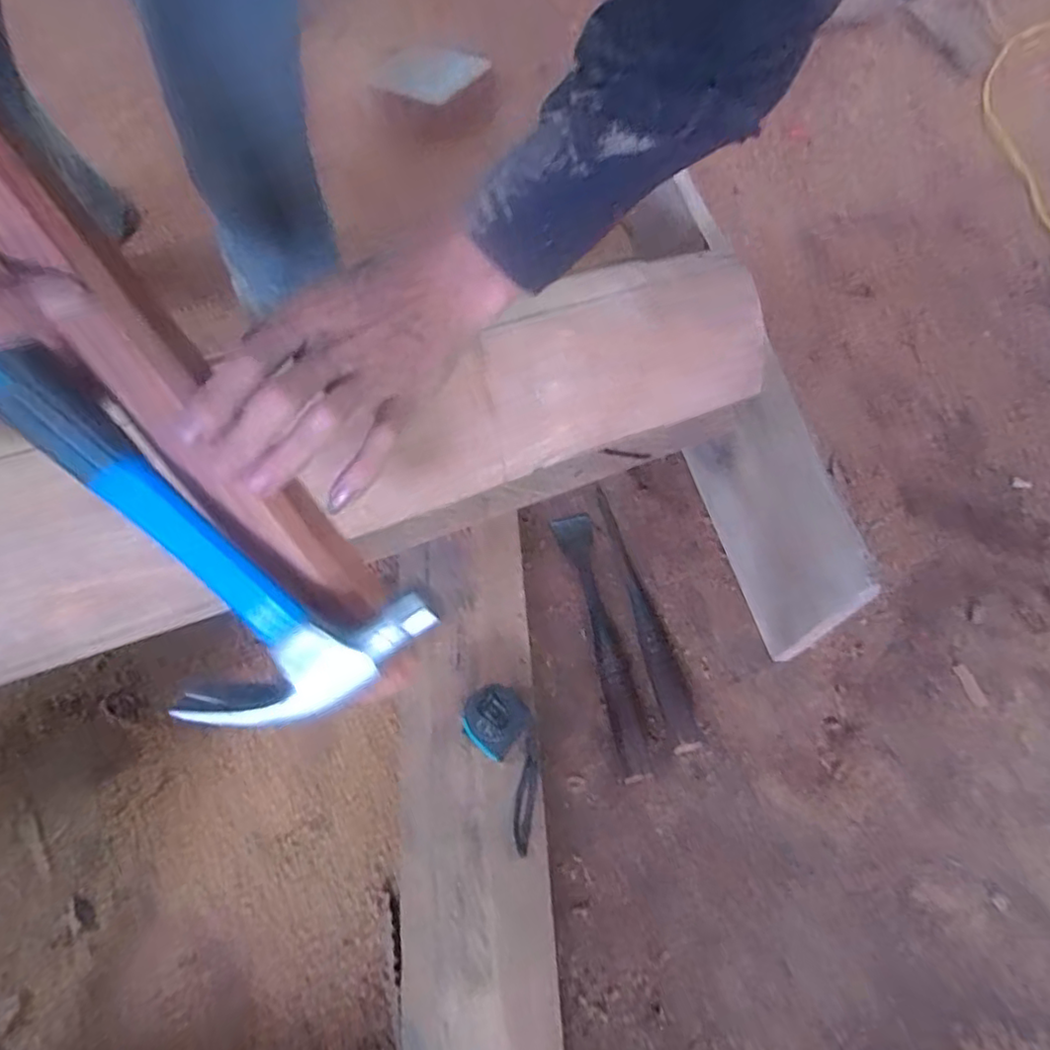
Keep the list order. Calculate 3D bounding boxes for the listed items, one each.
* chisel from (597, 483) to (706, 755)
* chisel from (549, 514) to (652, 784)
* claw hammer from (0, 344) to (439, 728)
[{"bbox_3d":[0.159,0.110,0.818,0.041,0.032,0.353,-11,66,-6],"label":"chisel"},{"bbox_3d":[0.101,0.139,0.803,0.046,0.032,0.347,-12,66,-6],"label":"chisel"},{"bbox_3d":[-0.188,-0.025,0.284,0.114,0.047,0.322,-45,110,-19],"label":"claw hammer"}]

